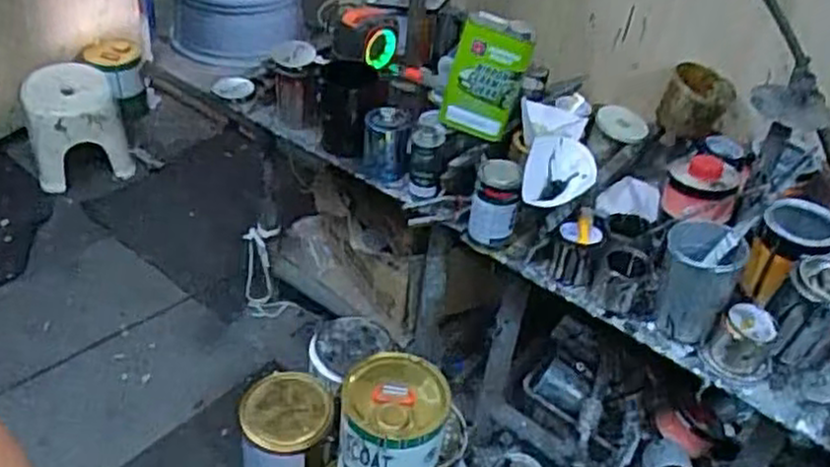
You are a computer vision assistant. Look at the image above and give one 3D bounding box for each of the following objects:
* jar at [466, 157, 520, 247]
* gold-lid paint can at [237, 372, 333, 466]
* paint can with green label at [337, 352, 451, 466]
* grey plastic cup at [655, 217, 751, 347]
[{"bbox_3d":[0.127,-0.052,1.194,0.071,0.120,0.079,11,40,5],"label":"jar"},{"bbox_3d":[-0.231,0.390,1.397,0.167,0.213,0.147,-6,42,-16],"label":"gold-lid paint can"},{"bbox_3d":[-0.035,0.318,1.218,0.165,0.206,0.188,6,40,-1],"label":"paint can with green label"},{"bbox_3d":[0.397,0.066,1.081,0.096,0.137,0.105,2,39,-2],"label":"grey plastic cup"}]

